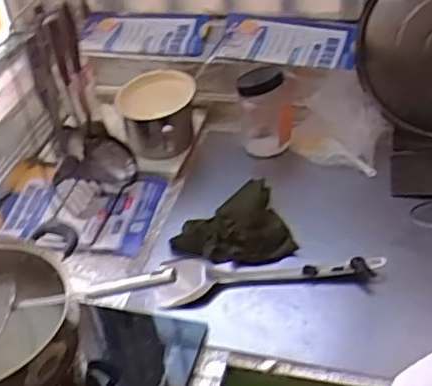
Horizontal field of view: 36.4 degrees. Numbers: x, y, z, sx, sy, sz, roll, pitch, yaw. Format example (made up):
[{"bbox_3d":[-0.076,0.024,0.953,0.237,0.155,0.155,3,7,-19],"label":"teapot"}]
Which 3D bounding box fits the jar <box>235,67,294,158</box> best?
[{"bbox_3d":[0.091,-0.151,1.209,0.098,0.143,0.088,0,41,8],"label":"jar"}]

